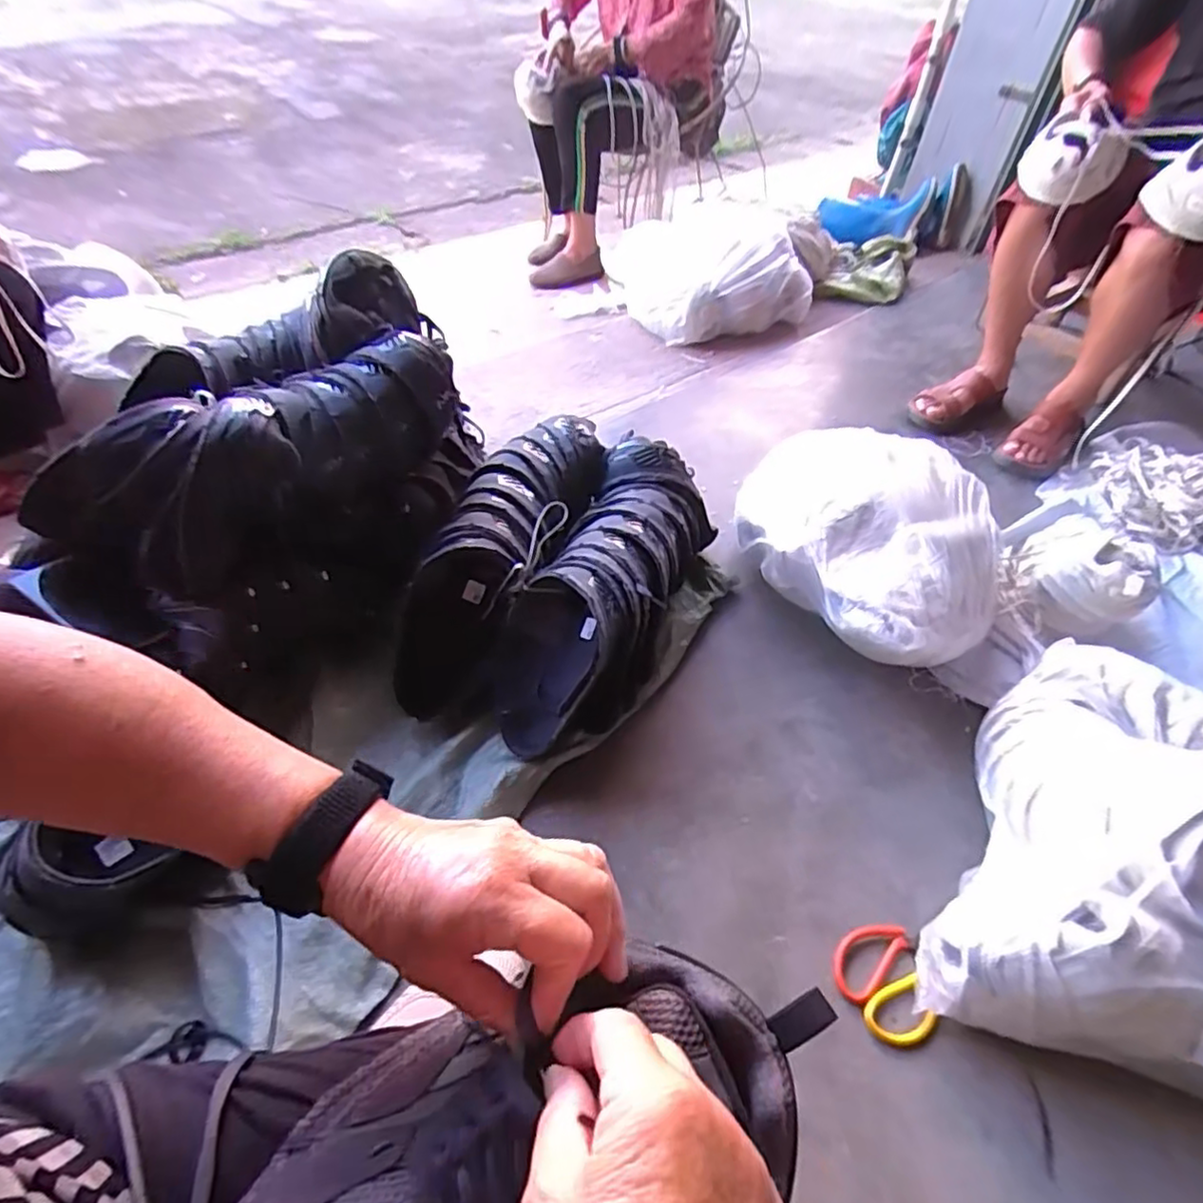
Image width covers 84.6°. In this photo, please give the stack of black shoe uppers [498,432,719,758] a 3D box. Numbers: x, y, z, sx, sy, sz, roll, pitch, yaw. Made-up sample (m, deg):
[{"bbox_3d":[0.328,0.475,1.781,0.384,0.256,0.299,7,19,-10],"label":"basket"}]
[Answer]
[{"bbox_3d":[0.004,-0.026,0.877,0.178,0.152,0.483,19,65,13],"label":"stack of black shoe uppers"}]

